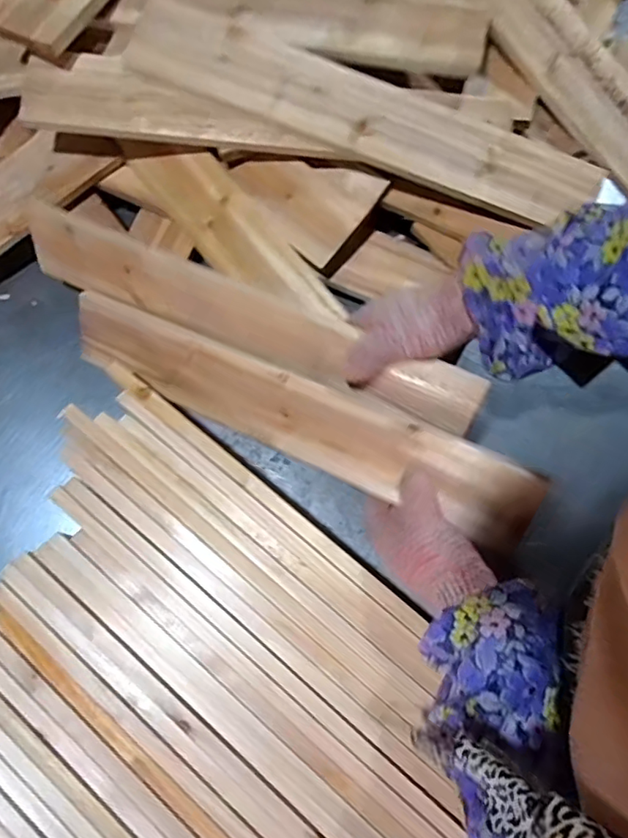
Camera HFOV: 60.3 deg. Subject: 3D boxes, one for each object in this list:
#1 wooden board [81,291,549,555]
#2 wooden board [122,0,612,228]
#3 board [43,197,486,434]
[{"bbox_3d":[-0.032,-0.010,0.525,0.478,0.028,0.084,23,119,18],"label":"wooden board"},{"bbox_3d":[0.051,-0.314,0.555,0.490,0.014,0.085,20,84,-2],"label":"wooden board"},{"bbox_3d":[-0.077,-0.102,0.517,0.479,0.074,0.015,23,40,15],"label":"board"}]

